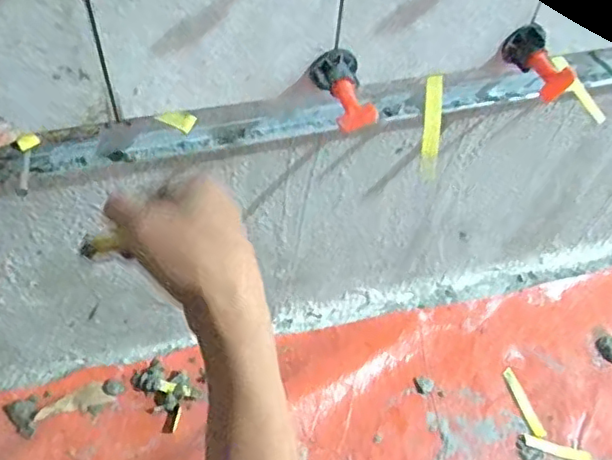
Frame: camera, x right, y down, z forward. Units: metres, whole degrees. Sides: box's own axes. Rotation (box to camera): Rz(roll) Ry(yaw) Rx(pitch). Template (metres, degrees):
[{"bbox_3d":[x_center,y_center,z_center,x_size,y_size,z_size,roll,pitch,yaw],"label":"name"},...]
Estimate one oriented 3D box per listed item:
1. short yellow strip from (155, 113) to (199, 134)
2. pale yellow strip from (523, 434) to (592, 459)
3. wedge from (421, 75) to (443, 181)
[{"bbox_3d":[-0.088,-0.073,0.412,0.027,0.012,0.006,-2,54,-7],"label":"short yellow strip"},{"bbox_3d":[0.275,0.241,0.662,0.071,0.010,0.014,18,51,8],"label":"pale yellow strip"},{"bbox_3d":[0.093,-0.075,0.451,0.012,0.075,0.011,0,15,-6],"label":"wedge"}]

